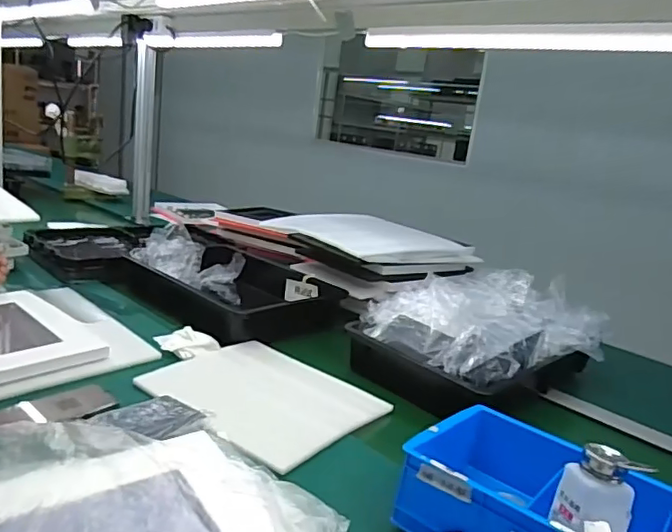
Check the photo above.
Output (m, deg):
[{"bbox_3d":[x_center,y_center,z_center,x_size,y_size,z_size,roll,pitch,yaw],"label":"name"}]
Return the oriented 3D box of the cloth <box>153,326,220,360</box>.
[{"bbox_3d":[-0.243,0.127,0.934,0.101,0.031,0.071,2,15,-23],"label":"cloth"}]

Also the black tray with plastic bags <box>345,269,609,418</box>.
[{"bbox_3d":[0.266,0.126,1.004,0.406,0.144,0.308,-6,20,-44],"label":"black tray with plastic bags"}]

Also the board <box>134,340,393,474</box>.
[{"bbox_3d":[-0.107,0.187,0.820,0.301,0.014,0.236,17,17,33],"label":"board"}]

